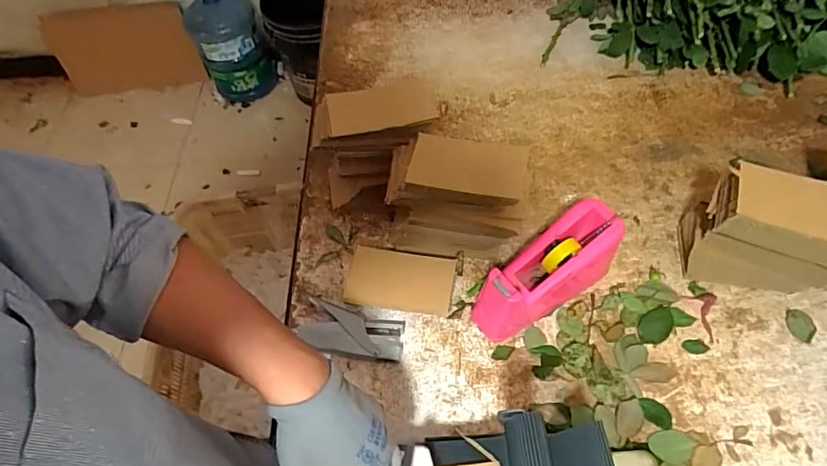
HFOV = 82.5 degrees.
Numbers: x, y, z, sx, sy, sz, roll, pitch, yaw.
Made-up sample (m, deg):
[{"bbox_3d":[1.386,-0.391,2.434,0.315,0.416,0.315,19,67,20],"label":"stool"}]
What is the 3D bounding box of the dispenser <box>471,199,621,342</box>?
[{"bbox_3d":[0.168,0.052,0.600,0.193,0.105,0.075,-33,63,-15],"label":"dispenser"}]

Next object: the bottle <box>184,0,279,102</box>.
[{"bbox_3d":[-0.674,-0.717,1.711,0.243,0.467,0.205,-24,61,-10],"label":"bottle"}]

